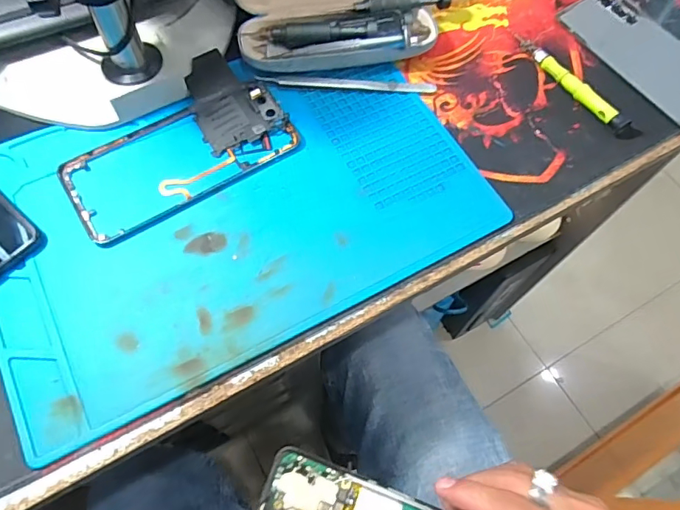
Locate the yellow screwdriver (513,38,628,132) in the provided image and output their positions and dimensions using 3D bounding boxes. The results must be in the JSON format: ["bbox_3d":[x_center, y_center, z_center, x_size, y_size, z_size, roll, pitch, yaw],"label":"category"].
[{"bbox_3d":[0.187,-0.144,0.404,0.014,0.018,0.121,-31,70,-16],"label":"yellow screwdriver"}]

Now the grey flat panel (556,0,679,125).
[{"bbox_3d":[0.266,-0.173,0.423,0.079,0.011,0.155,-26,69,-14],"label":"grey flat panel"}]

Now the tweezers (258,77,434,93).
[{"bbox_3d":[0.006,-0.138,0.399,0.144,0.005,0.009,1,65,-3],"label":"tweezers"}]

